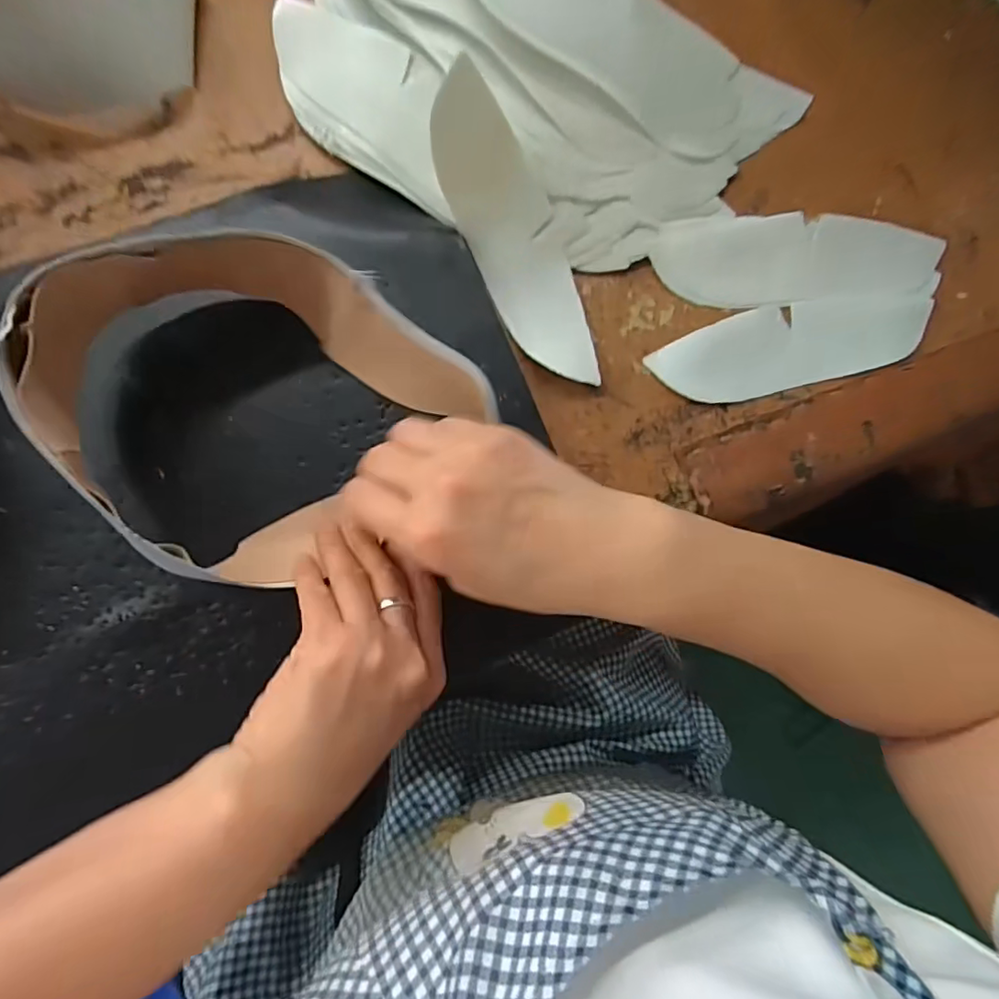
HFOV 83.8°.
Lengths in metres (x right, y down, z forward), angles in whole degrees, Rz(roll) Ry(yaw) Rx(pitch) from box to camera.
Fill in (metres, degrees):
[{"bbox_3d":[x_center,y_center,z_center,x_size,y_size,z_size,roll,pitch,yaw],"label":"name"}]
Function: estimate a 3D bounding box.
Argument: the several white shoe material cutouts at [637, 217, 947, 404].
[{"bbox_3d":[0.208,-0.132,0.386,0.206,0.010,0.123,0,88,-4],"label":"several white shoe material cutouts"}]

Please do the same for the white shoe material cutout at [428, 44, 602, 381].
[{"bbox_3d":[0.016,-0.158,0.343,0.056,0.042,0.176,-32,111,-9],"label":"white shoe material cutout"}]

